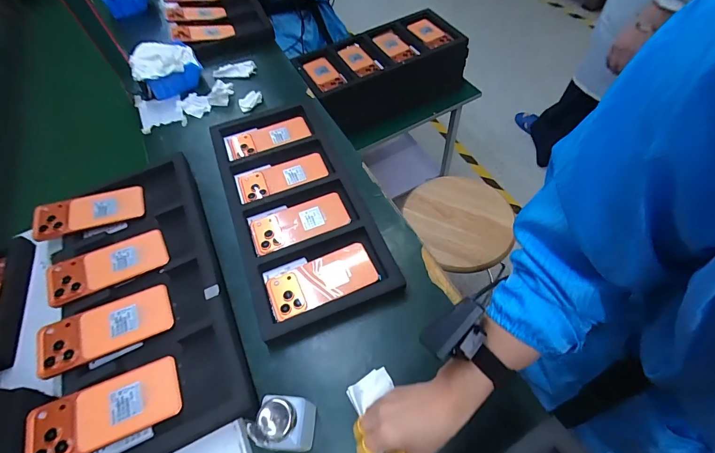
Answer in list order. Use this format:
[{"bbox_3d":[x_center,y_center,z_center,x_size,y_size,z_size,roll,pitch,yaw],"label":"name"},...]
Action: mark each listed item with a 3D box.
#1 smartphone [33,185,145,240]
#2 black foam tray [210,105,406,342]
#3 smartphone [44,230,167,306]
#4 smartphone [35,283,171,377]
[{"bbox_3d":[-0.455,-0.029,0.597,0.159,0.012,0.074,-17,59,-13],"label":"smartphone"},{"bbox_3d":[-0.119,-0.050,0.640,0.213,0.030,0.466,-18,60,-13],"label":"black foam tray"},{"bbox_3d":[-0.400,0.059,0.563,0.169,0.011,0.076,-25,61,-17],"label":"smartphone"},{"bbox_3d":[-0.349,0.139,0.488,0.160,0.011,0.074,-20,60,-14],"label":"smartphone"}]

